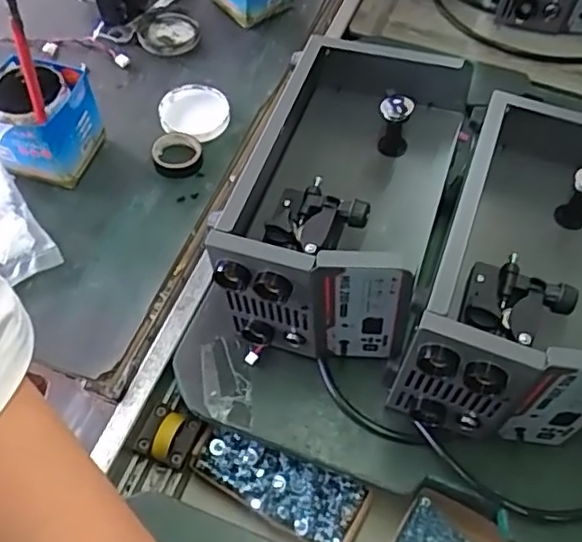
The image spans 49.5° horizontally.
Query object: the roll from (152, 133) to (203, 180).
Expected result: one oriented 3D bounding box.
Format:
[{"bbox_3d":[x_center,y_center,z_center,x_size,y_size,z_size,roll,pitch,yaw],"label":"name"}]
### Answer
[{"bbox_3d":[-0.136,-0.139,0.760,0.058,0.021,0.056,1,57,-2],"label":"roll"}]

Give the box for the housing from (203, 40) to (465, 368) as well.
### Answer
[{"bbox_3d":[0.047,-0.071,0.632,0.197,0.169,0.290,14,58,7],"label":"housing"}]

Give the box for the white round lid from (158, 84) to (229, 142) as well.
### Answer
[{"bbox_3d":[-0.123,-0.201,0.798,0.085,0.016,0.084,1,57,-2],"label":"white round lid"}]

